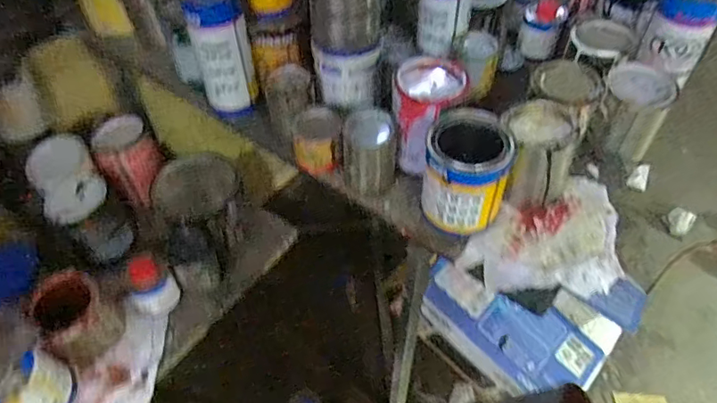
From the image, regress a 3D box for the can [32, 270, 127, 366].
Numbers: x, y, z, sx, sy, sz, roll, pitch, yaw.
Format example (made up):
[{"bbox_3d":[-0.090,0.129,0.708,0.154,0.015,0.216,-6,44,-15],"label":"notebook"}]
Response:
[{"bbox_3d":[-0.411,0.178,0.763,0.097,0.114,0.109,-38,57,-25],"label":"can"}]

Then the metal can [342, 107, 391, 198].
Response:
[{"bbox_3d":[0.015,-0.068,0.707,0.069,0.095,0.070,-2,49,2],"label":"metal can"}]

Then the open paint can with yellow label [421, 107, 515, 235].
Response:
[{"bbox_3d":[0.137,-0.036,0.658,0.106,0.128,0.102,6,50,9],"label":"open paint can with yellow label"}]

